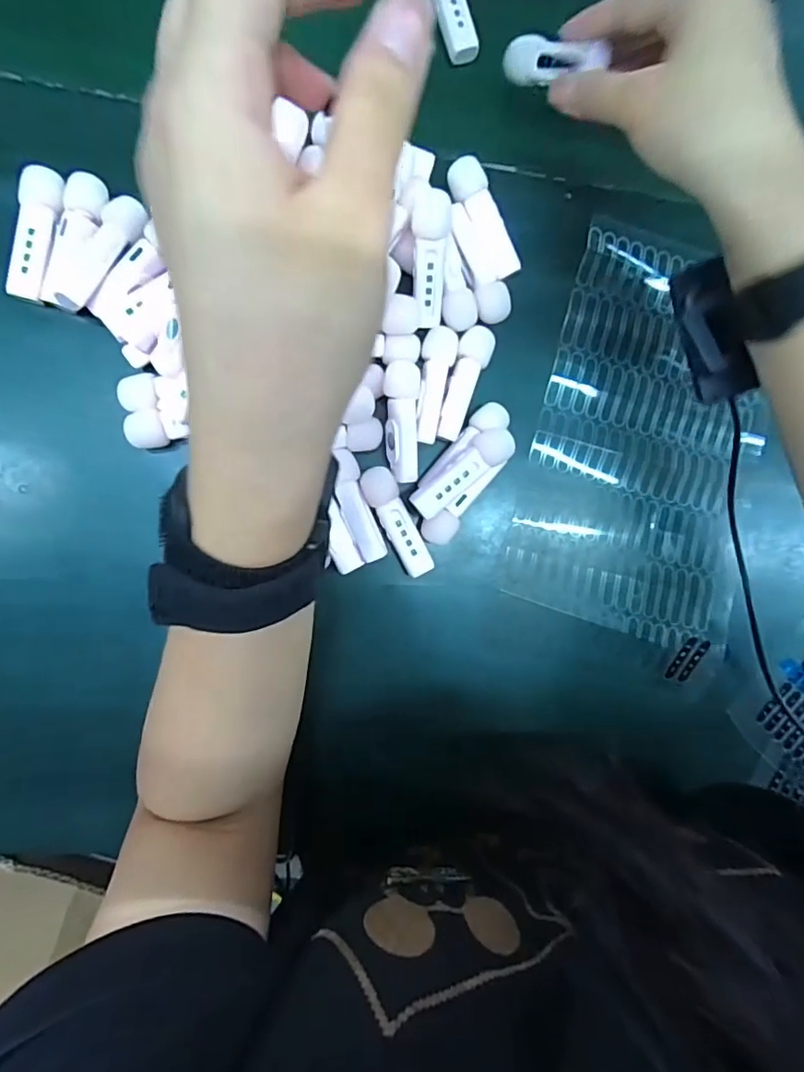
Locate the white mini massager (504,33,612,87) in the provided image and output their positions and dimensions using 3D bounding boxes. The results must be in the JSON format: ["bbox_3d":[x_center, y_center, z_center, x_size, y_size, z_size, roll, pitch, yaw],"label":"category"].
[{"bbox_3d":[0.075,-0.235,0.264,0.015,0.066,0.018,-35,137,-4],"label":"white mini massager"}]

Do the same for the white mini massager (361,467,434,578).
[{"bbox_3d":[-0.004,-0.008,0.305,0.019,0.017,0.064,-25,96,-5],"label":"white mini massager"}]

